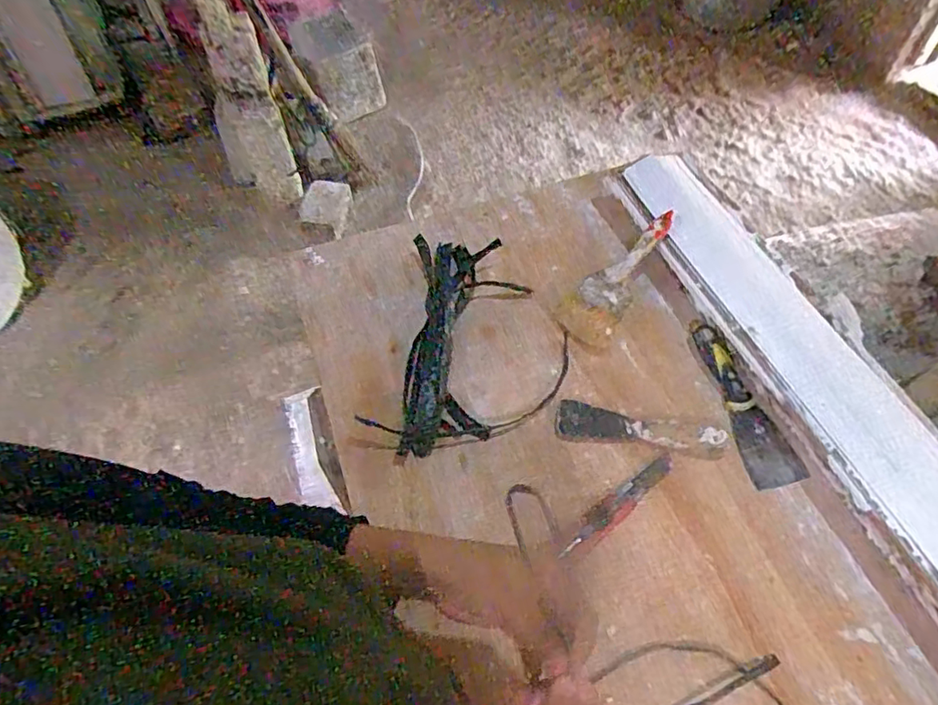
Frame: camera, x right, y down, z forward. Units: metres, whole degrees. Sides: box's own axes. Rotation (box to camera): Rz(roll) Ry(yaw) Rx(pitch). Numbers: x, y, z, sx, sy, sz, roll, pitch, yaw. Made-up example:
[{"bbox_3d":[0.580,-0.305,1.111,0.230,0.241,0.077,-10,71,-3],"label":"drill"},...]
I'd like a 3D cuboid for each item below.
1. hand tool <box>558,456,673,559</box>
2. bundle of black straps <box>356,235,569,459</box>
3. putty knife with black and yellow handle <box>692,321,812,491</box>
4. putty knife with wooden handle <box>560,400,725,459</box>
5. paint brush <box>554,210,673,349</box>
[{"bbox_3d":[0.150,0.151,0.572,0.141,0.010,0.027,-33,62,-19],"label":"hand tool"},{"bbox_3d":[0.010,-0.011,0.670,0.207,0.028,0.288,10,58,7],"label":"bundle of black straps"},{"bbox_3d":[0.292,0.051,0.626,0.057,0.026,0.192,-14,58,-8],"label":"putty knife with black and yellow handle"},{"bbox_3d":[0.181,0.079,0.609,0.172,0.020,0.043,9,58,6],"label":"putty knife with wooden handle"},{"bbox_3d":[0.182,-0.094,0.695,0.070,0.016,0.192,36,83,22],"label":"paint brush"}]

